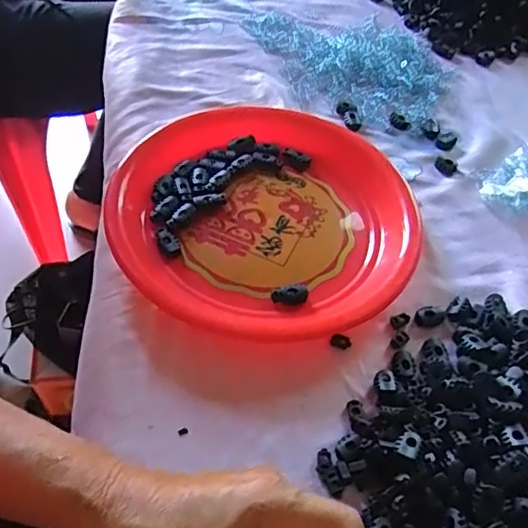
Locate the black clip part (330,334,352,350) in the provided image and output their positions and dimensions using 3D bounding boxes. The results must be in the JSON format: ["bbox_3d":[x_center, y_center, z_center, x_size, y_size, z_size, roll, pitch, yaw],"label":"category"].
[{"bbox_3d":[0.059,0.060,0.431,0.016,0.006,0.009,20,54,10],"label":"black clip part"}]

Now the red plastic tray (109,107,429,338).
[{"bbox_3d":[0.007,-0.055,0.496,0.249,0.025,0.258,18,54,9],"label":"red plastic tray"}]

